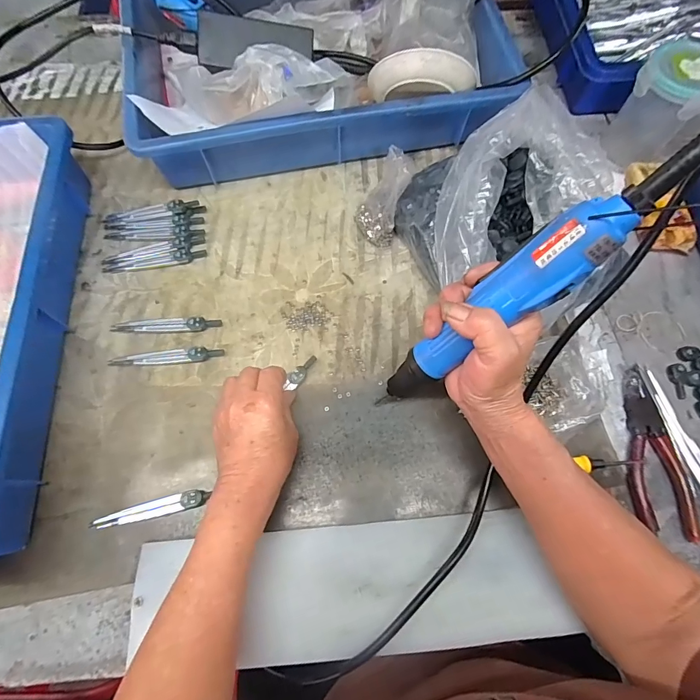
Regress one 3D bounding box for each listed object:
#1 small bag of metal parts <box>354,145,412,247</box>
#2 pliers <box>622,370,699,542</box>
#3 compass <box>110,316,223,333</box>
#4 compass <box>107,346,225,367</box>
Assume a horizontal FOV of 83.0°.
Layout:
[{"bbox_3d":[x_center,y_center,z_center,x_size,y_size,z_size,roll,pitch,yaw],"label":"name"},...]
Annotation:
[{"bbox_3d":[0.035,-0.164,0.428,0.054,0.084,0.066,4,70,1],"label":"small bag of metal parts"},{"bbox_3d":[0.283,0.091,0.367,0.049,0.009,0.146,5,70,1],"label":"pliers"},{"bbox_3d":[-0.192,-0.028,0.414,0.111,0.011,0.016,0,70,0],"label":"compass"},{"bbox_3d":[-0.186,0.006,0.401,0.111,0.011,0.016,-3,70,-2],"label":"compass"}]

